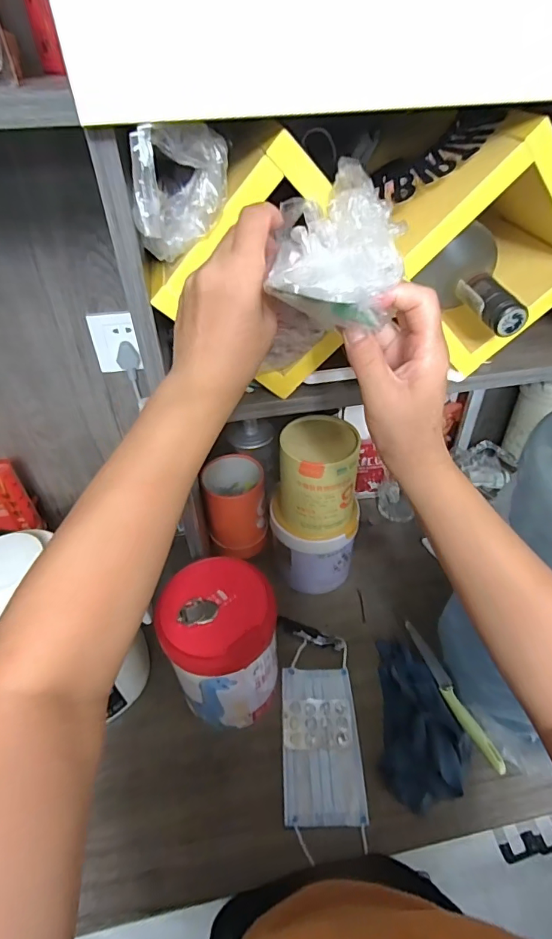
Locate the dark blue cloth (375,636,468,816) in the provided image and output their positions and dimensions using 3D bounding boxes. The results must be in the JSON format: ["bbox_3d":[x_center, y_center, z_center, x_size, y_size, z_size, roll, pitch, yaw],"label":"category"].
[{"bbox_3d":[0.180,0.300,0.561,0.094,0.049,0.182,4,43,6],"label":"dark blue cloth"}]

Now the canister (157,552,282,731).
[{"bbox_3d":[-0.058,0.217,0.549,0.125,0.191,0.127,-11,44,-10],"label":"canister"}]

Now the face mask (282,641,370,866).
[{"bbox_3d":[0.055,0.325,0.565,0.091,0.014,0.207,-2,43,0],"label":"face mask"}]

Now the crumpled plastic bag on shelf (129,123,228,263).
[{"bbox_3d":[-0.060,-0.173,0.296,0.063,0.075,0.047,-8,44,-7],"label":"crumpled plastic bag on shelf"}]

